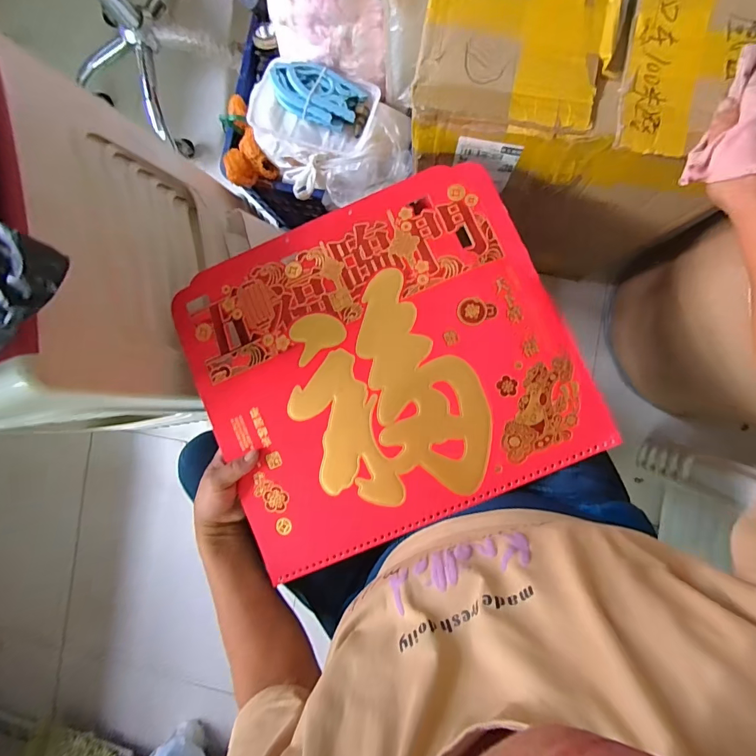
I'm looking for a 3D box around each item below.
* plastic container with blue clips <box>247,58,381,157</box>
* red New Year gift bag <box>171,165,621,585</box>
[{"bbox_3d":[-0.108,-0.444,0.662,0.200,0.044,0.158,12,92,7],"label":"plastic container with blue clips"},{"bbox_3d":[0.000,-0.020,0.464,0.405,0.018,0.371,-24,84,3],"label":"red New Year gift bag"}]

